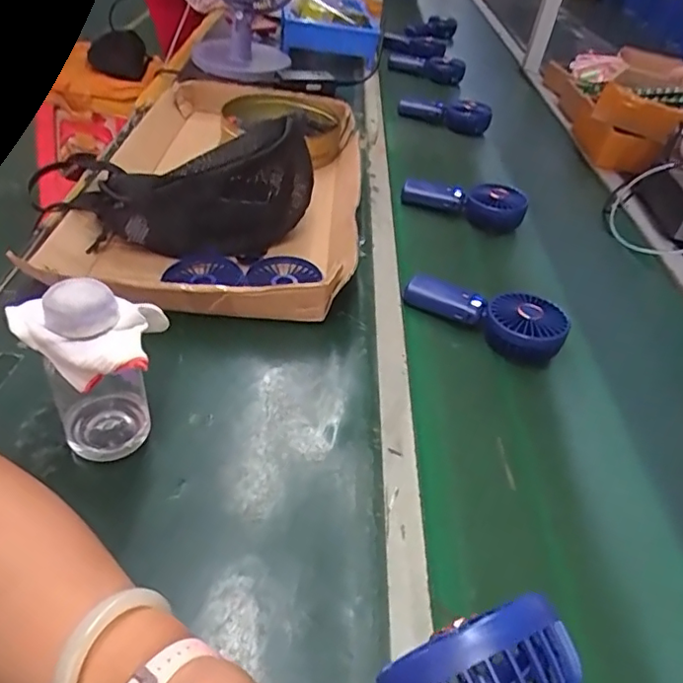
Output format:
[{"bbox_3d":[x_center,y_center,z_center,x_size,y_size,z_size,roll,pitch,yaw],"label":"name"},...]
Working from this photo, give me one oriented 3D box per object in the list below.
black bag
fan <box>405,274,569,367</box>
[{"bbox_3d":[-0.189,-0.181,0.662,0.310,0.113,0.133,-2,41,-10],"label":"black bag"},{"bbox_3d":[0.165,-0.032,0.664,0.181,0.051,0.070,26,44,22],"label":"fan"}]

